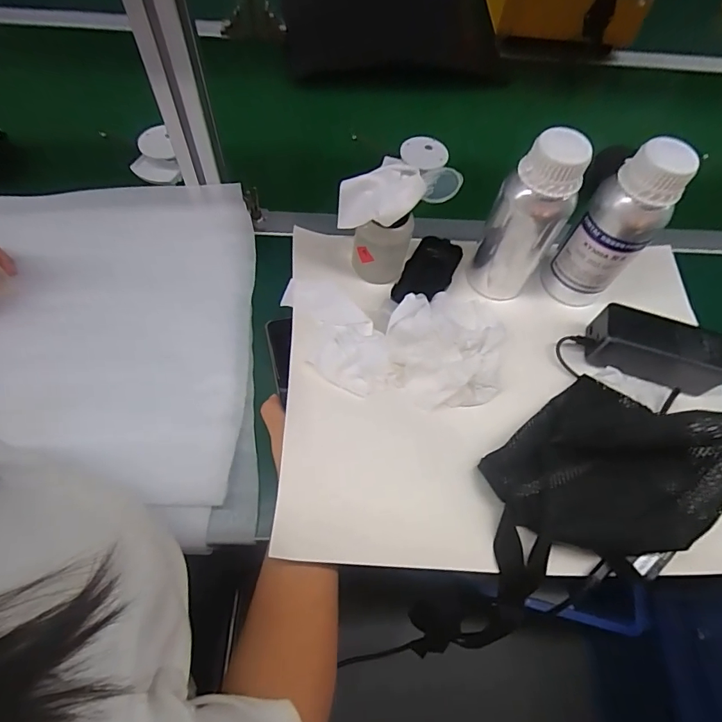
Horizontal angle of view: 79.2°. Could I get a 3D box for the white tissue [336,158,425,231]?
[{"bbox_3d":[0.020,-0.158,0.422,0.085,0.033,0.060,-28,67,-14],"label":"white tissue"}]

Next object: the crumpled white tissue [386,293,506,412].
[{"bbox_3d":[0.094,-0.017,0.457,0.126,0.046,0.120,-16,65,-9],"label":"crumpled white tissue"}]

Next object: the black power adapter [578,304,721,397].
[{"bbox_3d":[0.313,-0.013,0.462,0.134,0.047,0.054,15,64,6],"label":"black power adapter"}]

